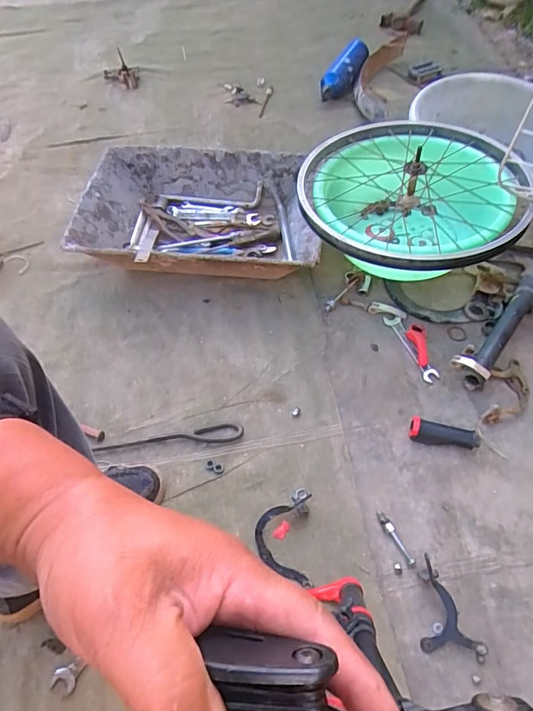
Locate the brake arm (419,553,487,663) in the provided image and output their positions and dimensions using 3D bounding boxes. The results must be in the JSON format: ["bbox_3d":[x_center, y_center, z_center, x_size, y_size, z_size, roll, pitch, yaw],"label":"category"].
[{"bbox_3d":[0.241,0.327,0.601,0.076,0.026,0.112,3,58,5],"label":"brake arm"}]

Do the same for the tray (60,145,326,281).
[{"bbox_3d":[-0.131,-0.280,0.949,0.478,0.107,0.300,5,58,7],"label":"tray"}]

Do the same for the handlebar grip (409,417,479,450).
[{"bbox_3d":[0.279,0.125,0.724,0.101,0.029,0.032,10,59,9],"label":"handlebar grip"}]

